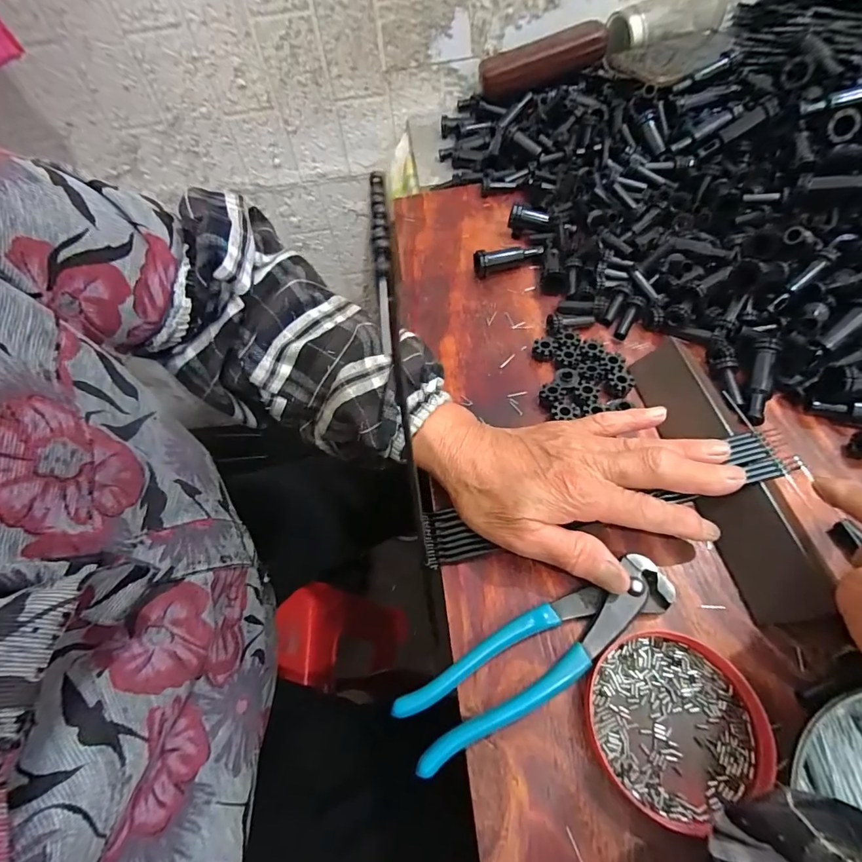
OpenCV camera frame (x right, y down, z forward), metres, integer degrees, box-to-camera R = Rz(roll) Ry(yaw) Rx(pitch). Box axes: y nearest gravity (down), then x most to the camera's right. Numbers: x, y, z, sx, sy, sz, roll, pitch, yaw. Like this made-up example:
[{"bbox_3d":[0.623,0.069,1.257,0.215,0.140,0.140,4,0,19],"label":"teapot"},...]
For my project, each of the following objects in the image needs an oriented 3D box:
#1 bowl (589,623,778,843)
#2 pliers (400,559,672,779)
[{"bbox_3d":[0.122,0.144,0.219,0.082,0.015,0.076,-2,57,3],"label":"bowl"},{"bbox_3d":[0.059,0.120,0.239,0.160,0.014,0.040,-26,59,-10],"label":"pliers"}]

